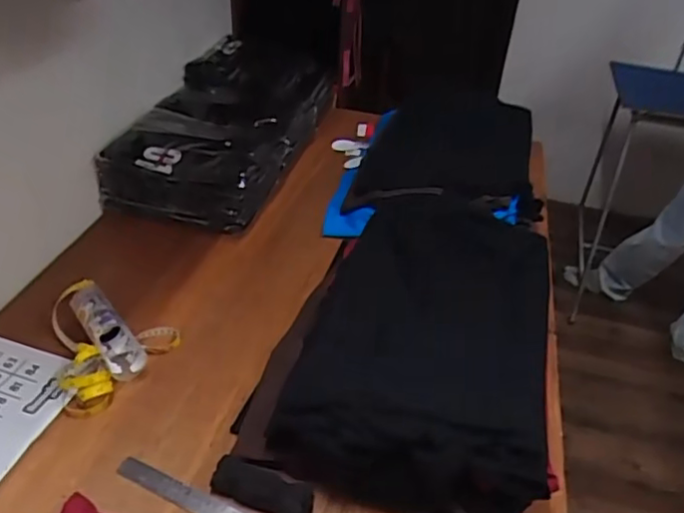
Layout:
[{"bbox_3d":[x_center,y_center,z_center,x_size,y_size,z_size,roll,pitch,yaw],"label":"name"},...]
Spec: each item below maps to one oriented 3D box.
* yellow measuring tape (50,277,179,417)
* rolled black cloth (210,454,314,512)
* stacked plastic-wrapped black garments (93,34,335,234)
[{"bbox_3d":[-0.348,0.117,0.948,0.173,0.036,0.259,-11,40,-22],"label":"yellow measuring tape"},{"bbox_3d":[-0.098,0.288,0.769,0.128,0.023,0.053,17,38,14],"label":"rolled black cloth"},{"bbox_3d":[-0.247,-0.282,1.345,0.311,0.160,0.528,12,37,8],"label":"stacked plastic-wrapped black garments"}]

